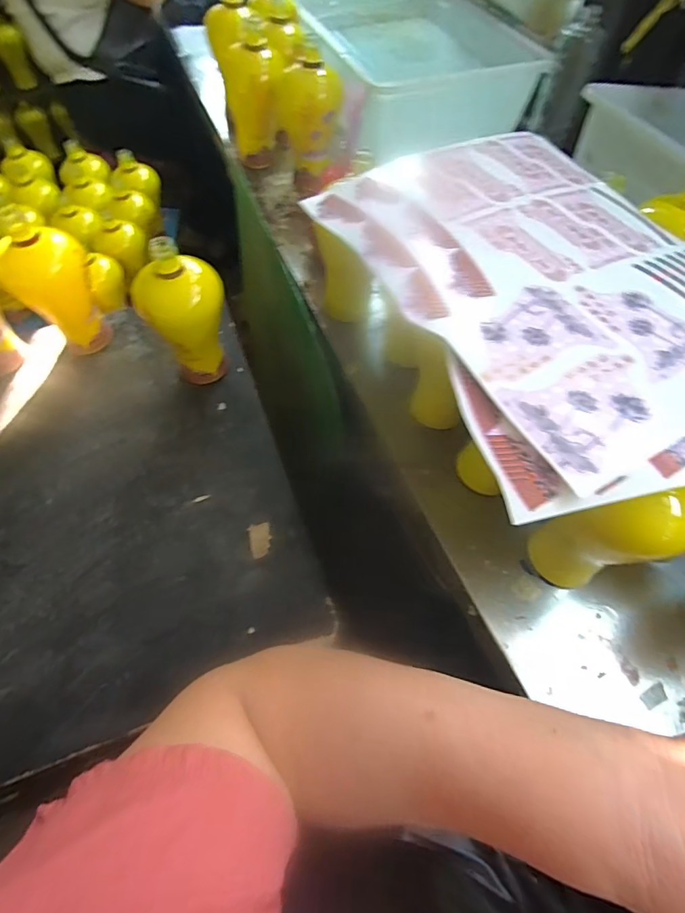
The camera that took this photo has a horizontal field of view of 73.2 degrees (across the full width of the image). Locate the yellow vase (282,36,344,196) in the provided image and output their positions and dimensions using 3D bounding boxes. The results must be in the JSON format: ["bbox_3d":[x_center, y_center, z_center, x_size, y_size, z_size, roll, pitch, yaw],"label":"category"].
[{"bbox_3d":[-0.051,-0.547,0.779,0.098,0.195,0.078,-1,60,-1],"label":"yellow vase"}]

